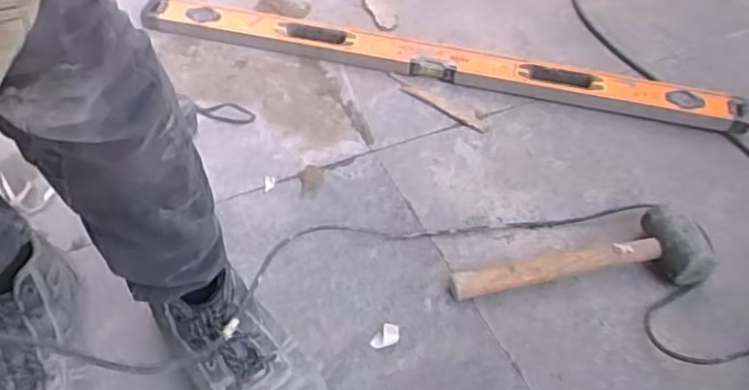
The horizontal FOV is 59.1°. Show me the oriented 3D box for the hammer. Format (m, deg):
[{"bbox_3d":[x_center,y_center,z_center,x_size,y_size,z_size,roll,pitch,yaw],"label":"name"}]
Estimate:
[{"bbox_3d":[0.248,0.069,0.831,0.316,0.056,0.108,-3,52,-5],"label":"hammer"}]

